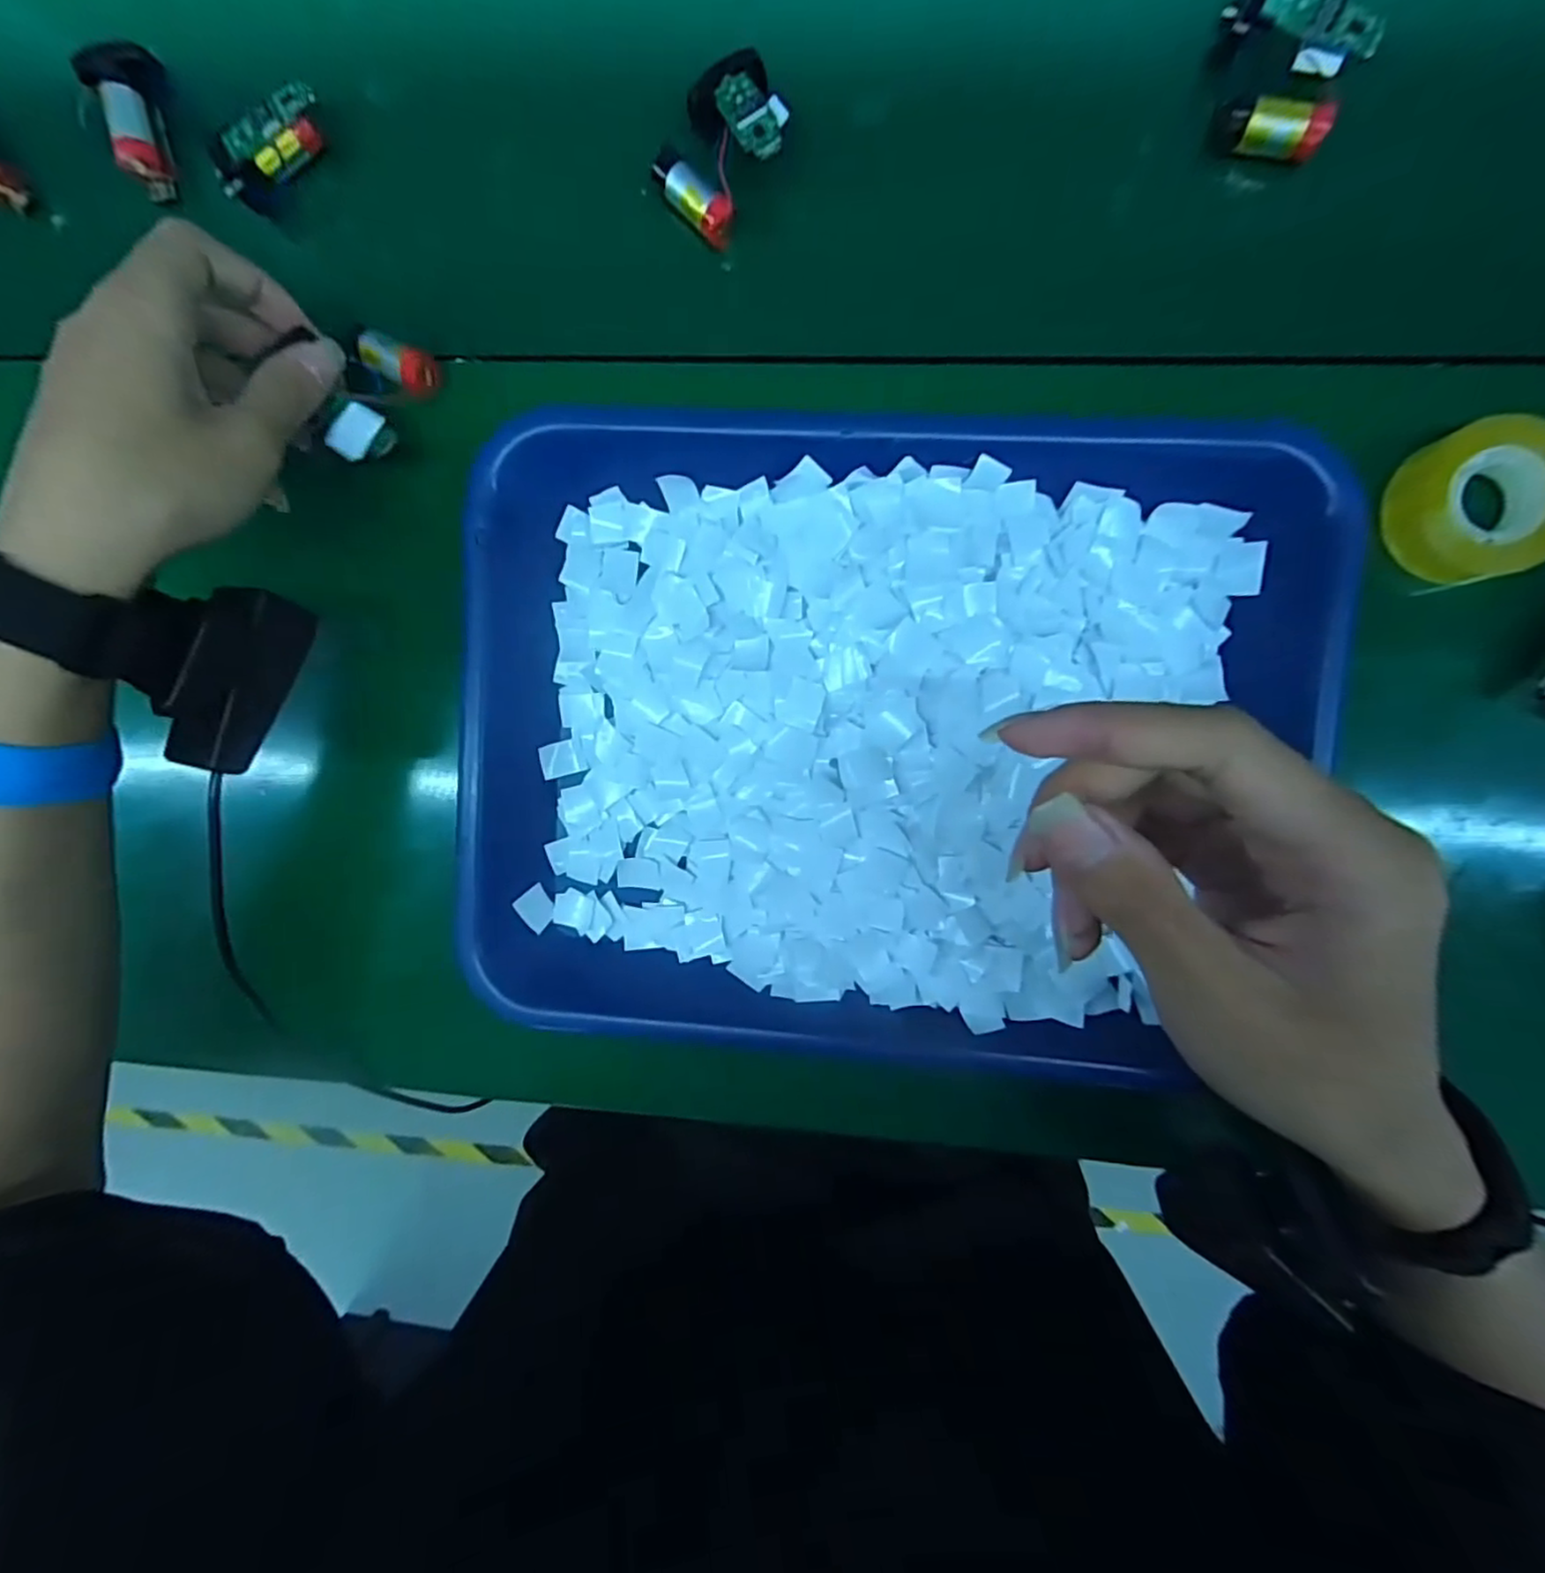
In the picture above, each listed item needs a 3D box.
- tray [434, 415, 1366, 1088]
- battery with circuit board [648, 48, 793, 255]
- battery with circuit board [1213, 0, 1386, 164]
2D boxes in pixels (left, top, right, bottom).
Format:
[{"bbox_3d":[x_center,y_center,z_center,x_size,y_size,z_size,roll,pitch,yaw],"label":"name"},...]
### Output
[{"bbox_3d":[0.039,-0.013,0.276,0.329,0.041,0.262,4,97,6],"label":"tray"},{"bbox_3d":[-0.019,-0.255,0.263,0.056,0.024,0.047,-35,92,9],"label":"battery with circuit board"},{"bbox_3d":[0.192,-0.271,0.250,0.051,0.019,0.058,16,99,4],"label":"battery with circuit board"}]

